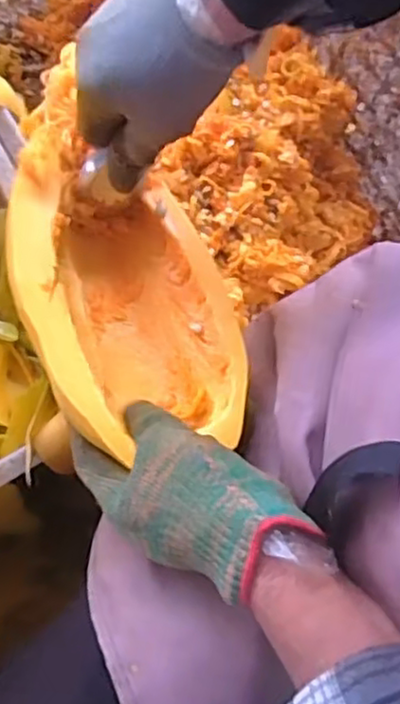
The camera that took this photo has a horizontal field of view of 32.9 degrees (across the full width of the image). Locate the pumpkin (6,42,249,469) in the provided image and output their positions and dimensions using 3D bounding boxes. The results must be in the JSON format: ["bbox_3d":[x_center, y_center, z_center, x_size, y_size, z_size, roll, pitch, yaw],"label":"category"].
[{"bbox_3d":[-0.052,-0.057,0.409,0.114,0.072,0.238,-17,78,-3],"label":"pumpkin"}]

